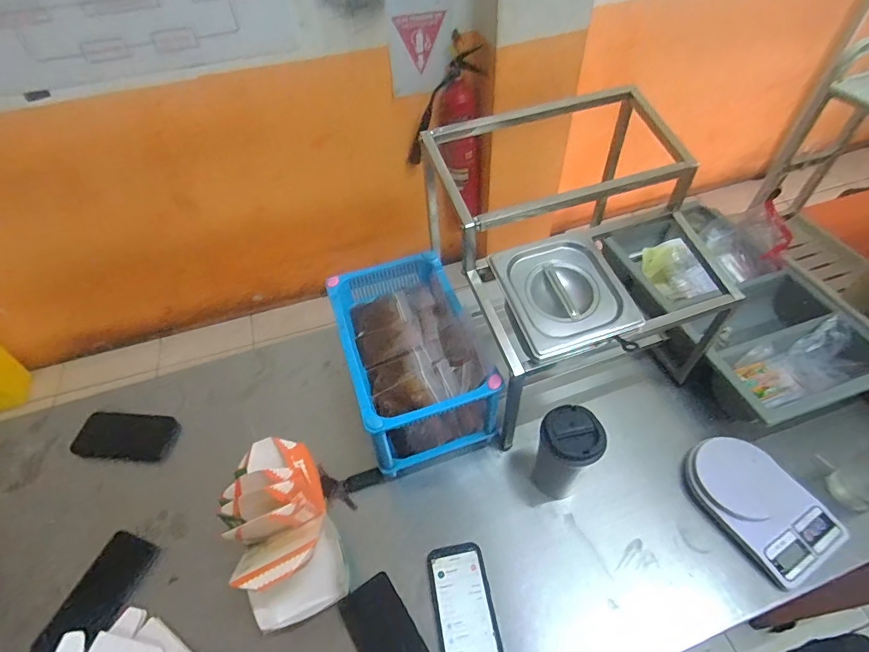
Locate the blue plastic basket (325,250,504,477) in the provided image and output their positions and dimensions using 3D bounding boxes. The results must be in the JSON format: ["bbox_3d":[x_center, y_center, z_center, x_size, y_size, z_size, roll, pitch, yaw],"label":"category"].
[{"bbox_3d":[-0.042,0.062,0.792,0.202,0.191,0.314,-16,53,-10],"label":"blue plastic basket"}]

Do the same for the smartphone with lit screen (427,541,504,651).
[{"bbox_3d":[0.041,0.390,0.623,0.079,0.017,0.165,-13,47,-1],"label":"smartphone with lit screen"}]

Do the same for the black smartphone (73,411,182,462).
[{"bbox_3d":[-0.570,0.204,0.834,0.185,0.008,0.089,1,52,4],"label":"black smartphone"}]

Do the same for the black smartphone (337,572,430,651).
[{"bbox_3d":[-0.057,0.425,0.599,0.076,0.008,0.164,-25,58,-25],"label":"black smartphone"}]

